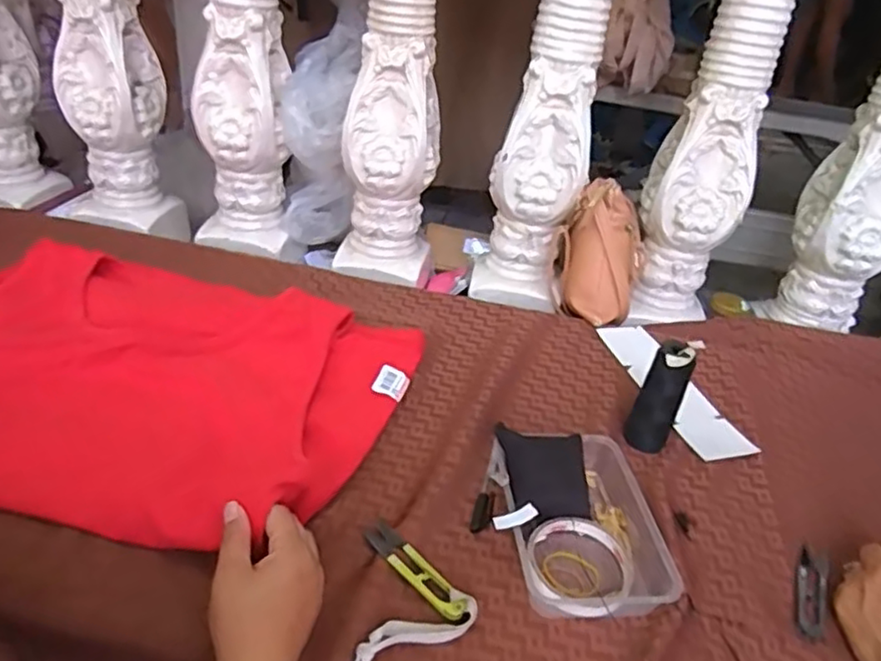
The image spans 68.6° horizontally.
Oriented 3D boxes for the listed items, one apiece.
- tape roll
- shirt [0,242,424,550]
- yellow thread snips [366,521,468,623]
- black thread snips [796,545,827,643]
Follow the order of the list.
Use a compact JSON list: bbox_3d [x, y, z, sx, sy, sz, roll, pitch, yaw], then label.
[{"bbox_3d":[0.111,0.186,0.510,0.078,0.024,0.093,9,32,1],"label":"tape roll"},{"bbox_3d":[-0.271,0.035,0.604,0.447,0.052,0.323,11,32,5],"label":"shirt"},{"bbox_3d":[-0.020,0.182,0.494,0.022,0.009,0.101,-22,43,-39],"label":"yellow thread snips"},{"bbox_3d":[0.305,0.211,0.530,0.022,0.006,0.102,22,35,22],"label":"black thread snips"}]

